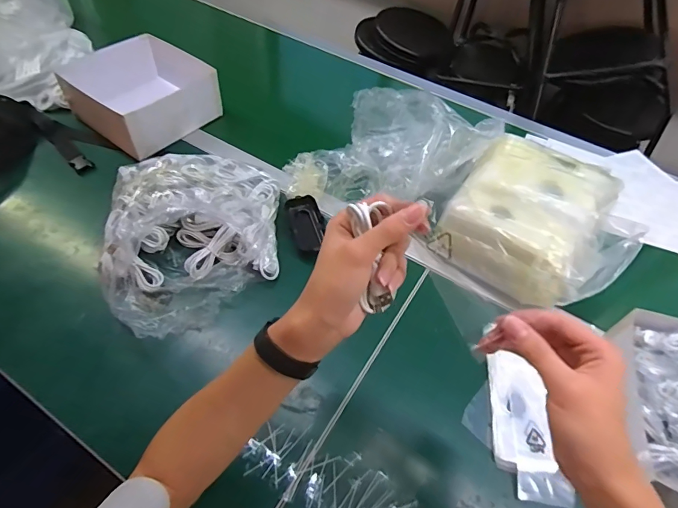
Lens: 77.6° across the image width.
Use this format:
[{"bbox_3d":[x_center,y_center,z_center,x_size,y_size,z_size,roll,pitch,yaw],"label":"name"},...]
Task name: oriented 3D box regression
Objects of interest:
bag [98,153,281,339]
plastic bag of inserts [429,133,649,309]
[{"bbox_3d":[-0.209,-0.042,0.601,0.236,0.129,0.280,-5,53,-8],"label":"bag"},{"bbox_3d":[0.293,-0.055,0.626,0.229,0.106,0.234,29,56,17],"label":"plastic bag of inserts"}]

